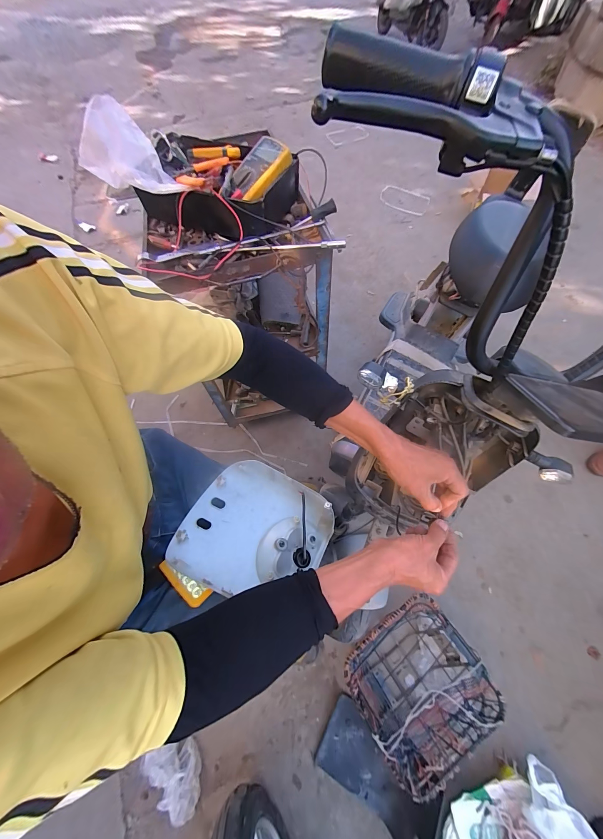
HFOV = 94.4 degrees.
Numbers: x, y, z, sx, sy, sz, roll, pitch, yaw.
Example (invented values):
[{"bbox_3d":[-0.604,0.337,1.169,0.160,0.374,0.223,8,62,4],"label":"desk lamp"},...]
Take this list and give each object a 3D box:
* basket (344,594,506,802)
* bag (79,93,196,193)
[{"bbox_3d":[0.310,0.721,0.789,0.325,0.169,0.301,-30,68,-13],"label":"basket"},{"bbox_3d":[-0.340,-0.521,0.549,0.206,0.092,0.125,38,70,17],"label":"bag"}]

